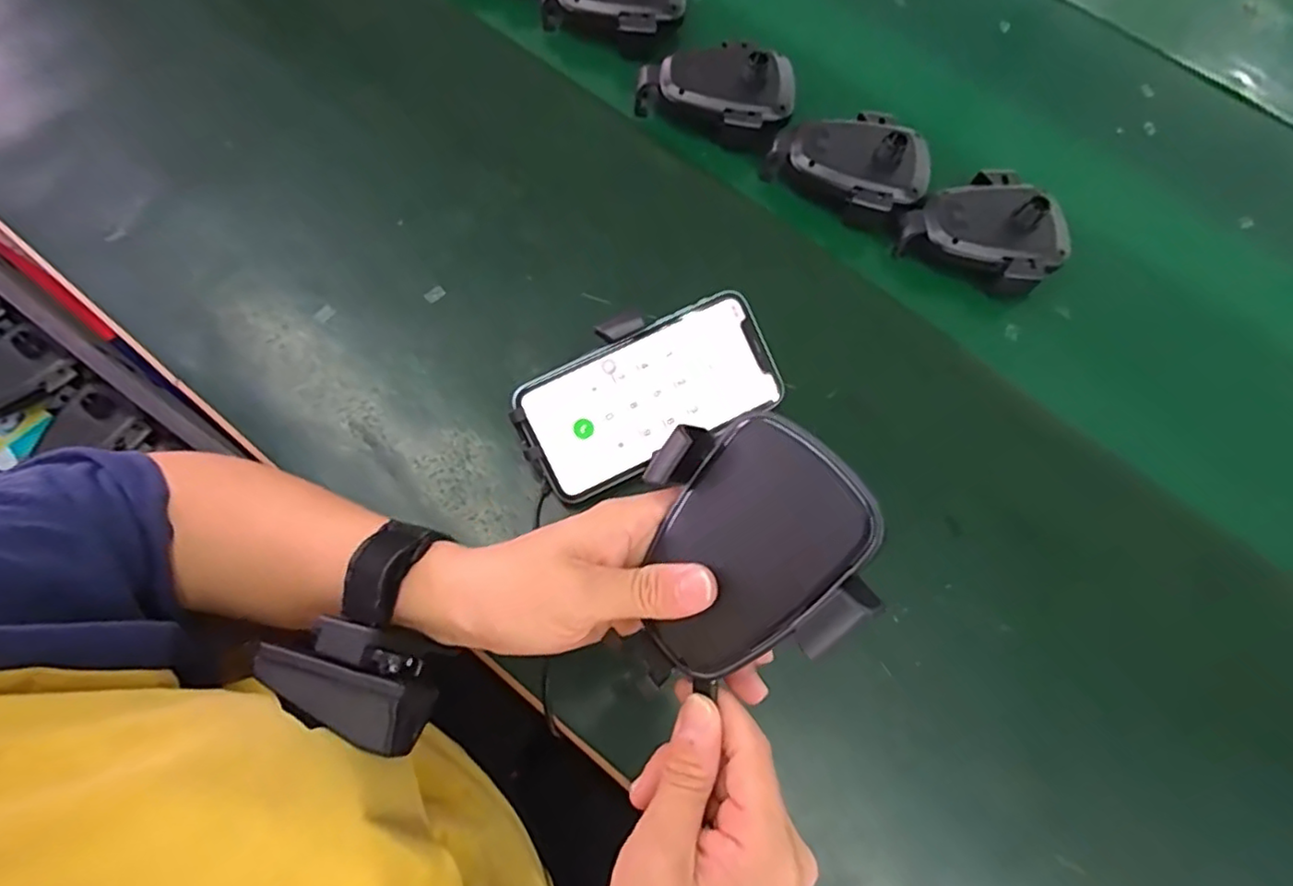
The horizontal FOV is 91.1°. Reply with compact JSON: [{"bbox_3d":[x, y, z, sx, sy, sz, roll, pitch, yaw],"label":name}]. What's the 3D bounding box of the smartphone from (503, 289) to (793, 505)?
[{"bbox_3d":[0.003,-0.028,0.370,0.147,0.007,0.073,-26,95,-4],"label":"smartphone"}]

